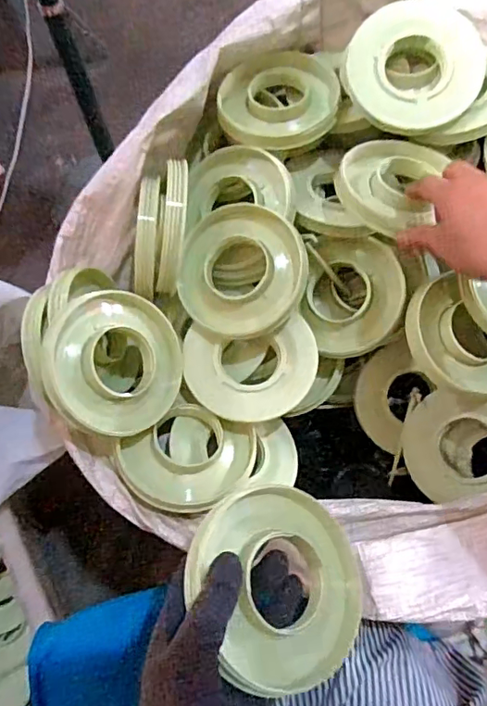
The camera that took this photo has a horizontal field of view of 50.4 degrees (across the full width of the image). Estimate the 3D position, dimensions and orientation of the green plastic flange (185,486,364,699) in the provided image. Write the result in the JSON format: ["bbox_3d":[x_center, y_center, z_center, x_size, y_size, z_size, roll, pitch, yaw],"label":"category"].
[{"bbox_3d":[0.022,0.157,0.365,0.128,0.036,0.135,22,42,-22],"label":"green plastic flange"}]

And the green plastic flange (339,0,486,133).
[{"bbox_3d":[0.170,-0.284,0.518,0.129,0.024,0.126,0,90,4],"label":"green plastic flange"}]

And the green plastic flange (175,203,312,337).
[{"bbox_3d":[0.000,-0.078,0.506,0.121,0.022,0.125,0,96,4],"label":"green plastic flange"}]

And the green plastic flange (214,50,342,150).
[{"bbox_3d":[0.037,-0.266,0.551,0.132,0.038,0.109,-8,62,-1],"label":"green plastic flange"}]

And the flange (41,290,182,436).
[{"bbox_3d":[-0.114,0.008,0.468,0.125,0.018,0.126,9,75,-37],"label":"flange"}]

